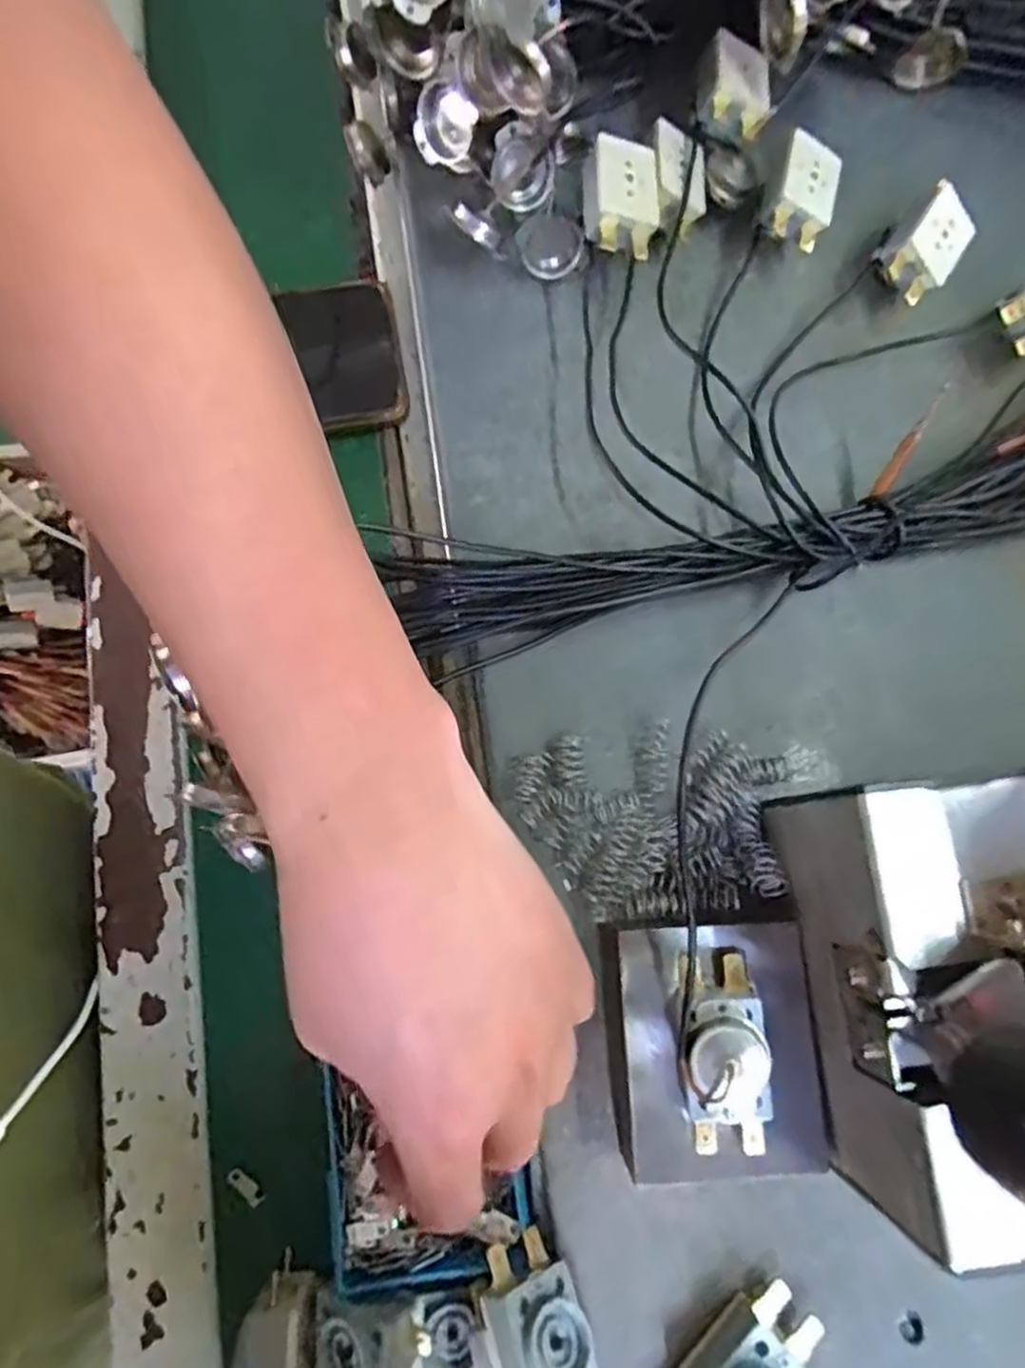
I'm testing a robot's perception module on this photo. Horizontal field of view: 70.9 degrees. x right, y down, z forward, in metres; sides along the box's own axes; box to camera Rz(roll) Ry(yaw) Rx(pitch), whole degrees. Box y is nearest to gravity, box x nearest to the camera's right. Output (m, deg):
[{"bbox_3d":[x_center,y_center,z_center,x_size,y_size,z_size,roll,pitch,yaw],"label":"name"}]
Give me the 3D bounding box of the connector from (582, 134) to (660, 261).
[{"bbox_3d":[0.047,-0.207,0.310,0.032,0.022,0.045,3,78,-1],"label":"connector"}]

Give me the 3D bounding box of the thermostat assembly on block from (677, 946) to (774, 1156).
[{"bbox_3d":[0.069,0.122,0.237,0.028,0.021,0.061,-2,78,-2],"label":"thermostat assembly on block"}]

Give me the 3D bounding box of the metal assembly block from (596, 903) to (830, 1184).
[{"bbox_3d":[0.068,0.125,0.256,0.069,0.023,0.083,-4,79,-2],"label":"metal assembly block"}]

